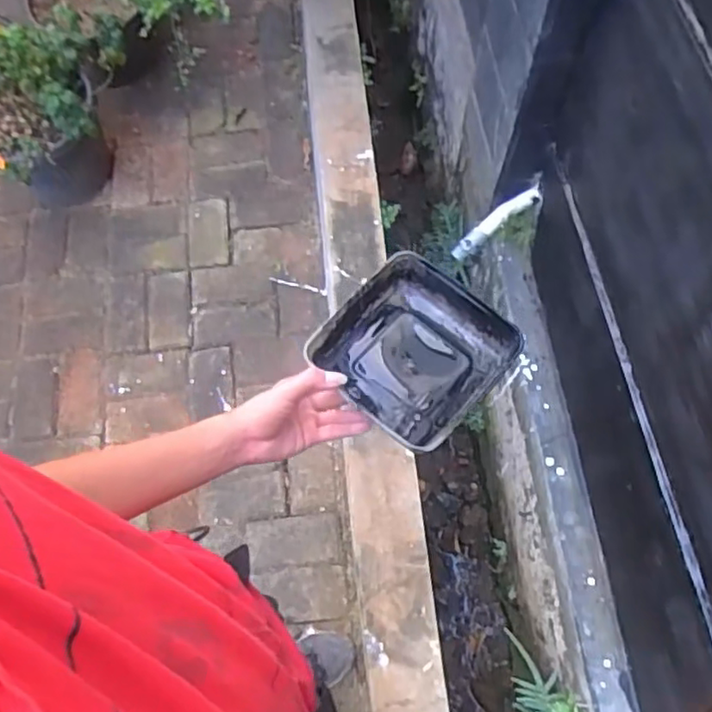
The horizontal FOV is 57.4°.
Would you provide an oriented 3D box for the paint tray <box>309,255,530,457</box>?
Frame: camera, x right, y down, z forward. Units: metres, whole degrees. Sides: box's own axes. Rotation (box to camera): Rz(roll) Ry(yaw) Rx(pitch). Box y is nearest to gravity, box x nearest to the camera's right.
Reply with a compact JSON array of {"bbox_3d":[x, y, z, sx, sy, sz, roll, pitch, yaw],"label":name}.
[{"bbox_3d":[0.059,-0.007,0.647,0.153,0.058,0.155,39,70,18],"label":"paint tray"}]

